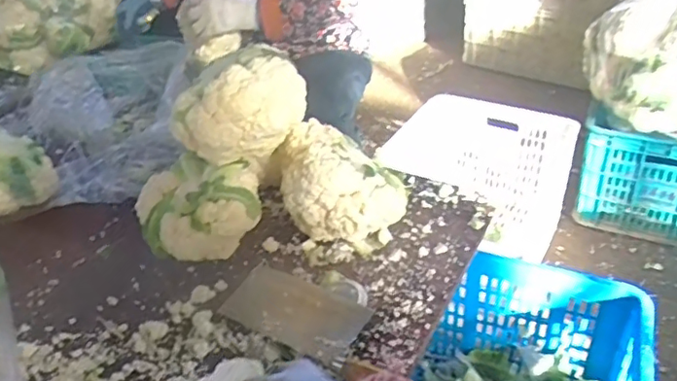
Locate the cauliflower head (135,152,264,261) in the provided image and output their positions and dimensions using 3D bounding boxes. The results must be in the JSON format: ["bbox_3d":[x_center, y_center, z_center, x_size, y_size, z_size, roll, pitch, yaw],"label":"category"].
[{"bbox_3d":[-0.199,0.037,0.840,0.170,0.128,0.128,-12,36,-11],"label":"cauliflower head"}]

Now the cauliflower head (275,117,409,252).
[{"bbox_3d":[-0.004,-0.006,0.873,0.155,0.158,0.167,-17,39,-20],"label":"cauliflower head"}]

